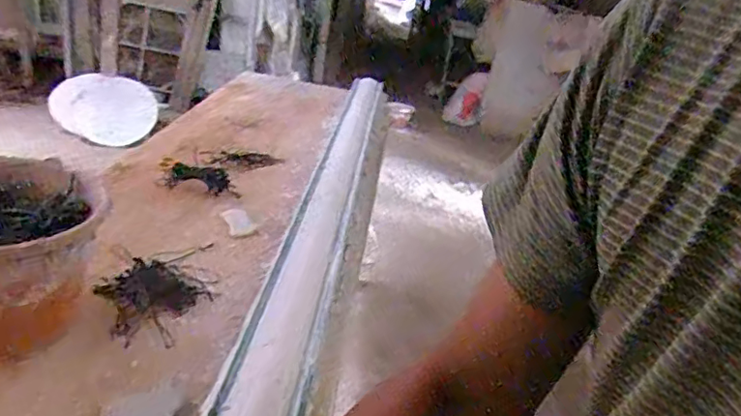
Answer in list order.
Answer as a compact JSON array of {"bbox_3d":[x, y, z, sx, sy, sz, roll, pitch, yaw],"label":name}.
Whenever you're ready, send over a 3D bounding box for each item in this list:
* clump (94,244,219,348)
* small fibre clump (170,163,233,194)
[{"bbox_3d":[-0.341,0.125,0.914,0.179,0.028,0.255,-3,27,-27],"label":"clump"},{"bbox_3d":[-0.384,-0.078,1.289,0.154,0.031,0.092,20,25,20],"label":"small fibre clump"}]

